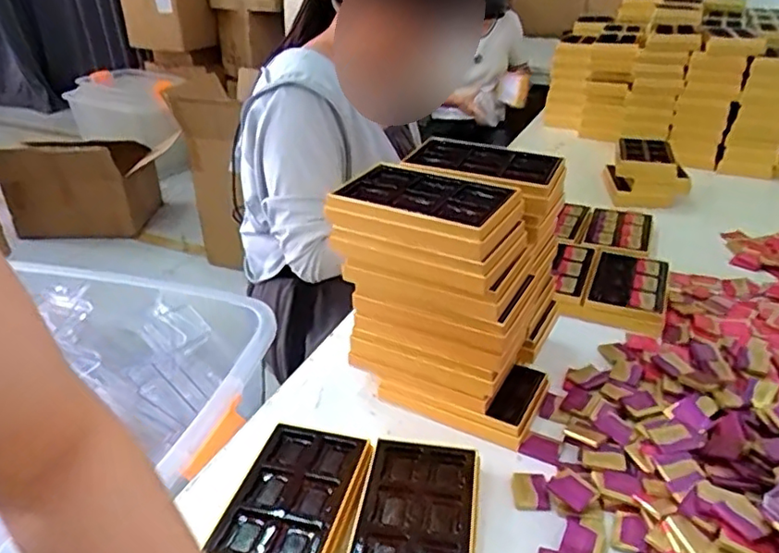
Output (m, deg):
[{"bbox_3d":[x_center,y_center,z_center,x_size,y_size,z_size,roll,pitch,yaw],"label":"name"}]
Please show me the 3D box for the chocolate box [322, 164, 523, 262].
[{"bbox_3d":[0.035,-0.068,0.592,0.169,0.032,0.116,14,33,22],"label":"chocolate box"}]

